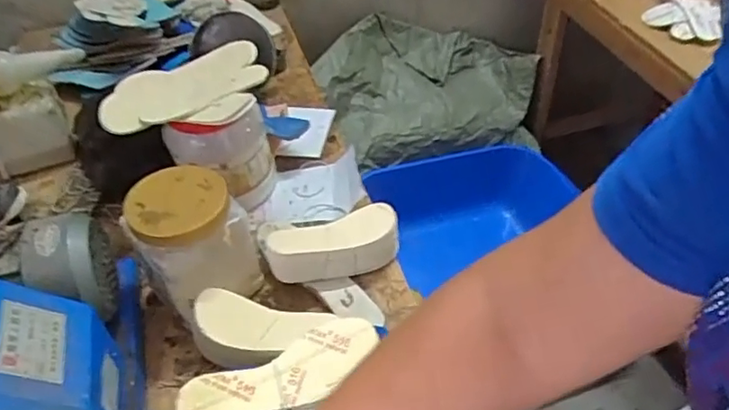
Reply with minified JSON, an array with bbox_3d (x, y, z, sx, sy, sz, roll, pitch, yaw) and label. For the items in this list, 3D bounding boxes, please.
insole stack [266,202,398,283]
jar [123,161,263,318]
[{"bbox_3d":[-0.038,0.051,0.787,0.178,0.064,0.069,-18,51,-15],"label":"insole stack"},{"bbox_3d":[-0.212,0.046,0.733,0.129,0.152,0.116,-29,55,-23],"label":"jar"}]

